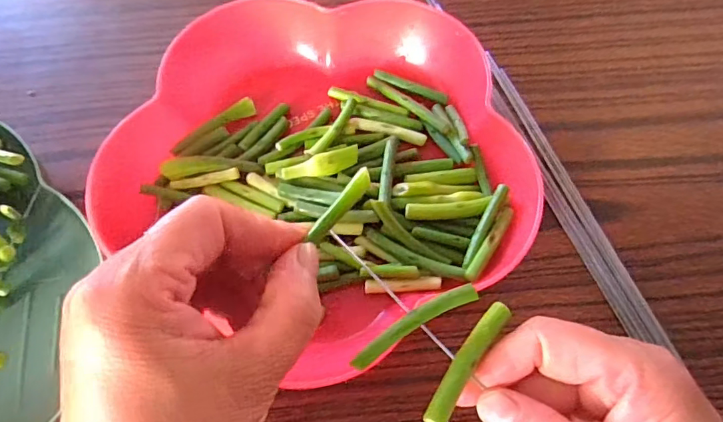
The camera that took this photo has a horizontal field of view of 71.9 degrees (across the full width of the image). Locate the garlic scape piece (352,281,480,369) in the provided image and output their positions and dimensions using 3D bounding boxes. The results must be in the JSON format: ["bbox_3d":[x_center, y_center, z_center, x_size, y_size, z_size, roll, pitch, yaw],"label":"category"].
[{"bbox_3d":[0.019,0.041,0.182,0.052,0.004,0.008,-28,69,-11],"label":"garlic scape piece"}]

